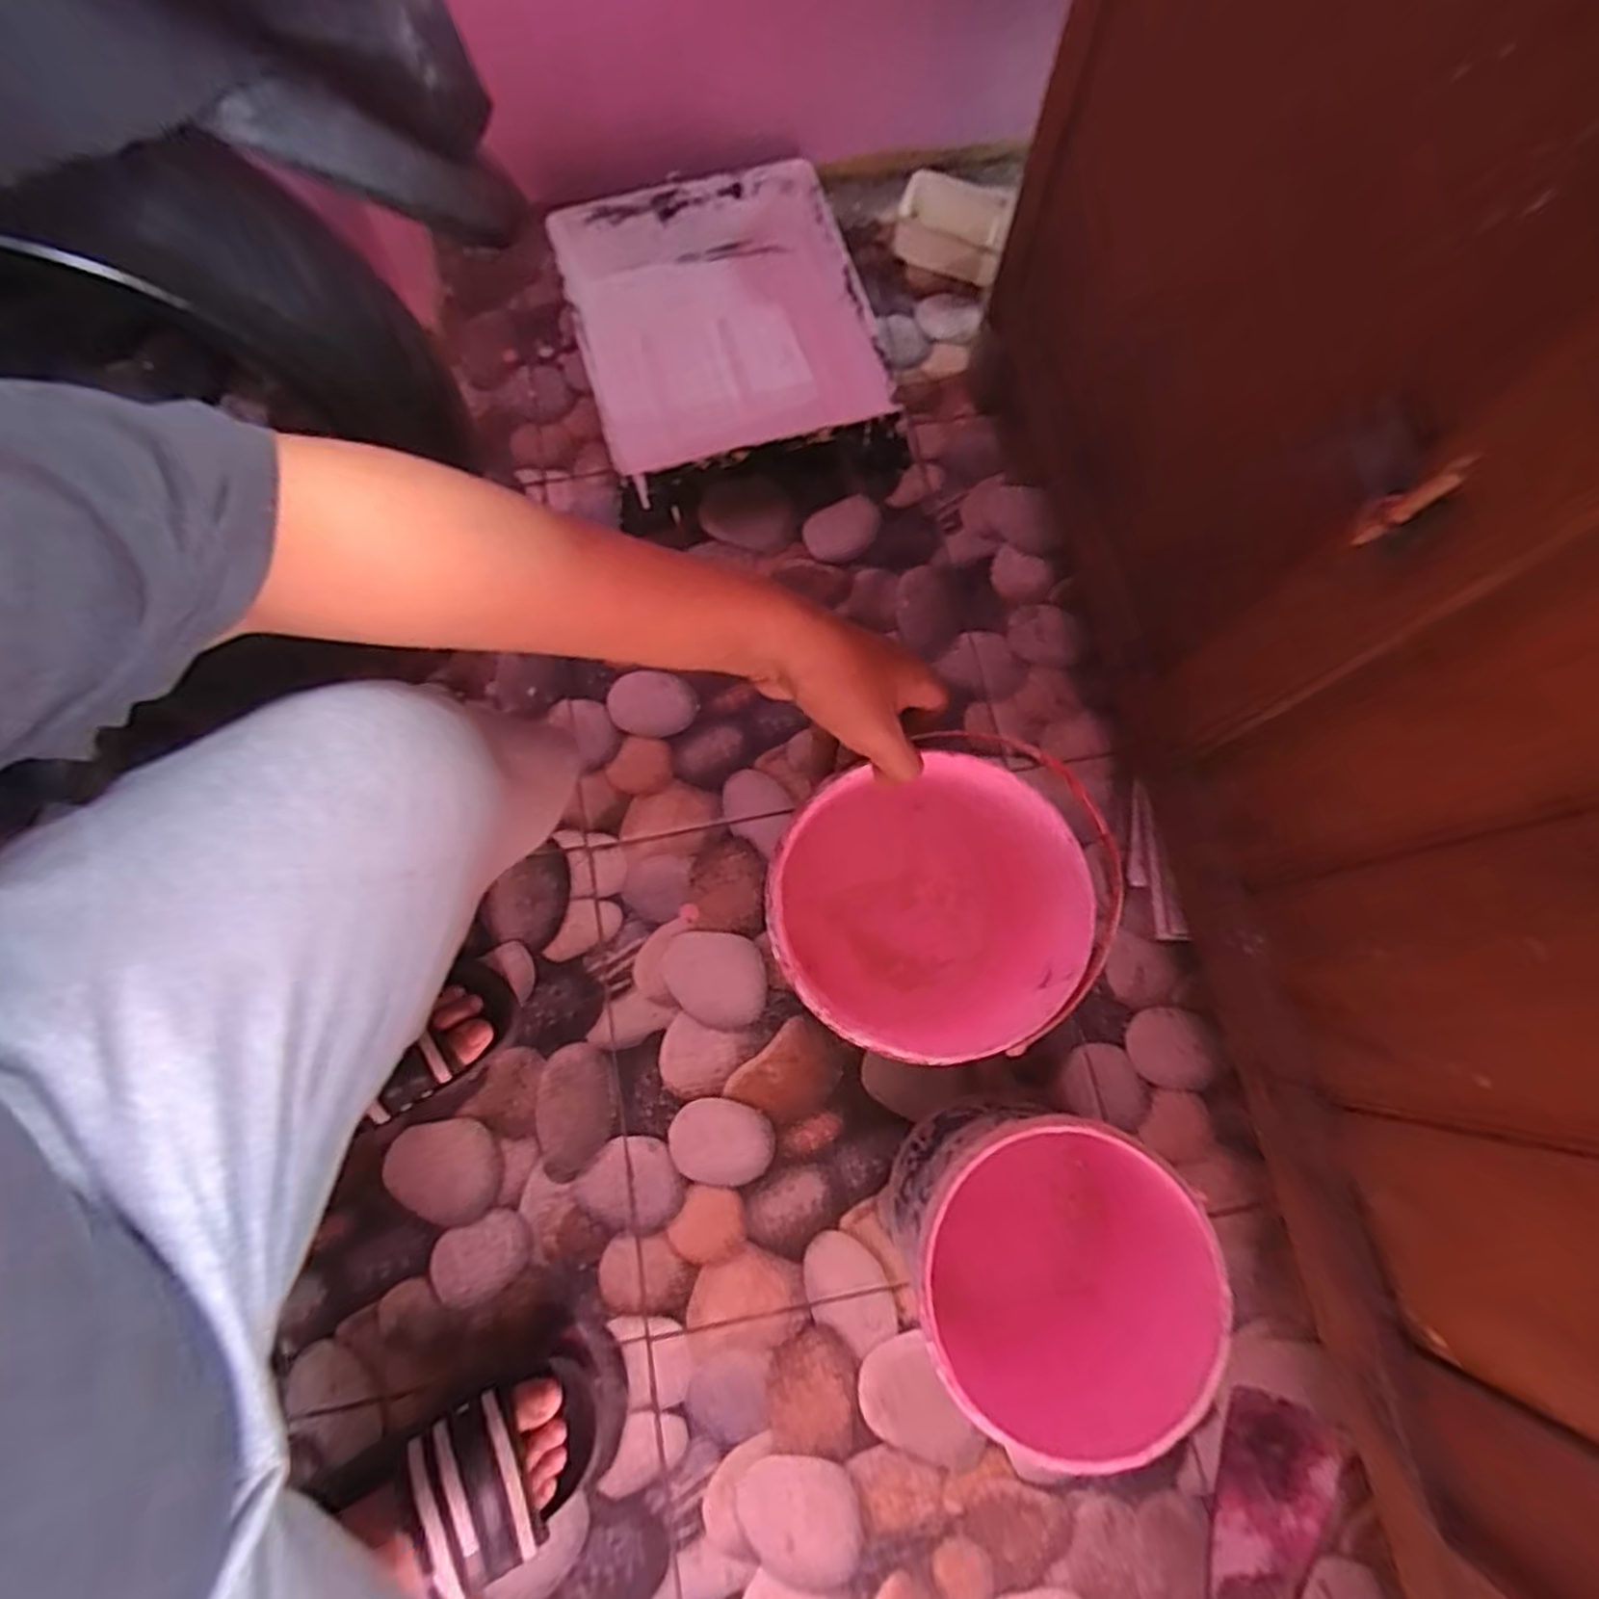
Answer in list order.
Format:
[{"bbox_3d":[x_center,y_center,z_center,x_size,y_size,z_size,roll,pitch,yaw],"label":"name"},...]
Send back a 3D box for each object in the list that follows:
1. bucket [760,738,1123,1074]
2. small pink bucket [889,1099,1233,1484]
[{"bbox_3d":[0.080,0.067,0.504,0.188,0.192,0.193,0,75,1],"label":"bucket"},{"bbox_3d":[0.157,0.308,0.524,0.171,0.185,0.178,0,75,1],"label":"small pink bucket"}]

